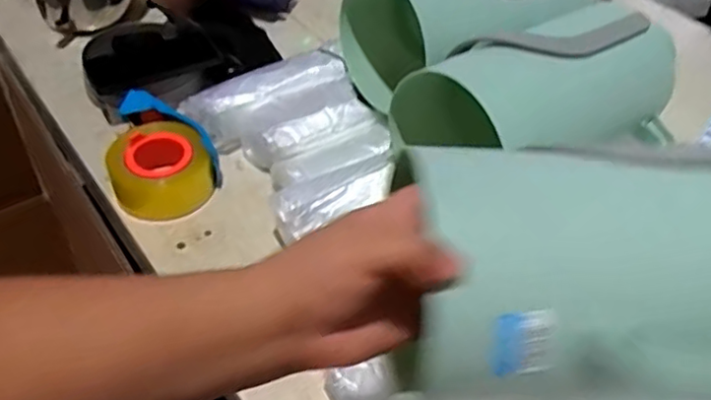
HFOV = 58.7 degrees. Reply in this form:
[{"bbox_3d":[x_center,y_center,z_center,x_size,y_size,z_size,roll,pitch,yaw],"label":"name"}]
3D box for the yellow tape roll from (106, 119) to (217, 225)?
[{"bbox_3d":[-0.224,-0.035,0.726,0.105,0.074,0.103,2,45,-2],"label":"yellow tape roll"}]

